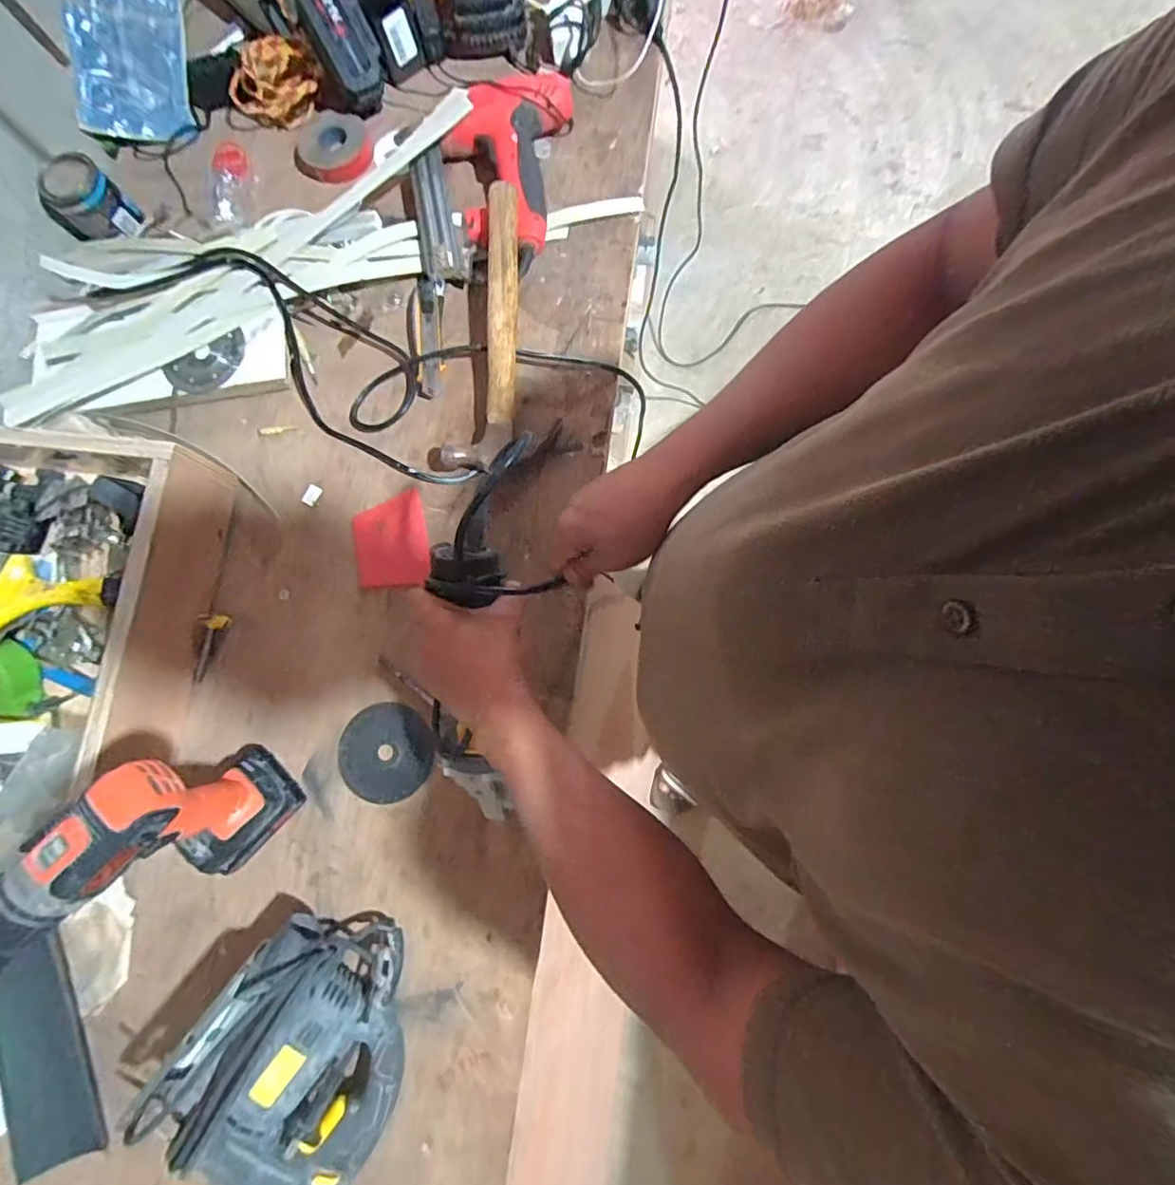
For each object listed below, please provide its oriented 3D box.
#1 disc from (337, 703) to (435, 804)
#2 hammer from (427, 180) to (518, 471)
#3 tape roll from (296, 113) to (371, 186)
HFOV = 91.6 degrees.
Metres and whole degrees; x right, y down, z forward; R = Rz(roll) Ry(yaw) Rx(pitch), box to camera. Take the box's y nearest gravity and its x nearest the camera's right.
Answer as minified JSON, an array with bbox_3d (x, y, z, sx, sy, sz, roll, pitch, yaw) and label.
[{"bbox_3d":[-0.210,0.167,0.598,0.097,0.004,0.097,0,79,2],"label":"disc"},{"bbox_3d":[-0.127,-0.295,0.636,0.100,0.053,0.312,0,79,3],"label":"hammer"},{"bbox_3d":[-0.321,-0.569,0.735,0.082,0.031,0.089,-1,79,4],"label":"tape roll"}]

